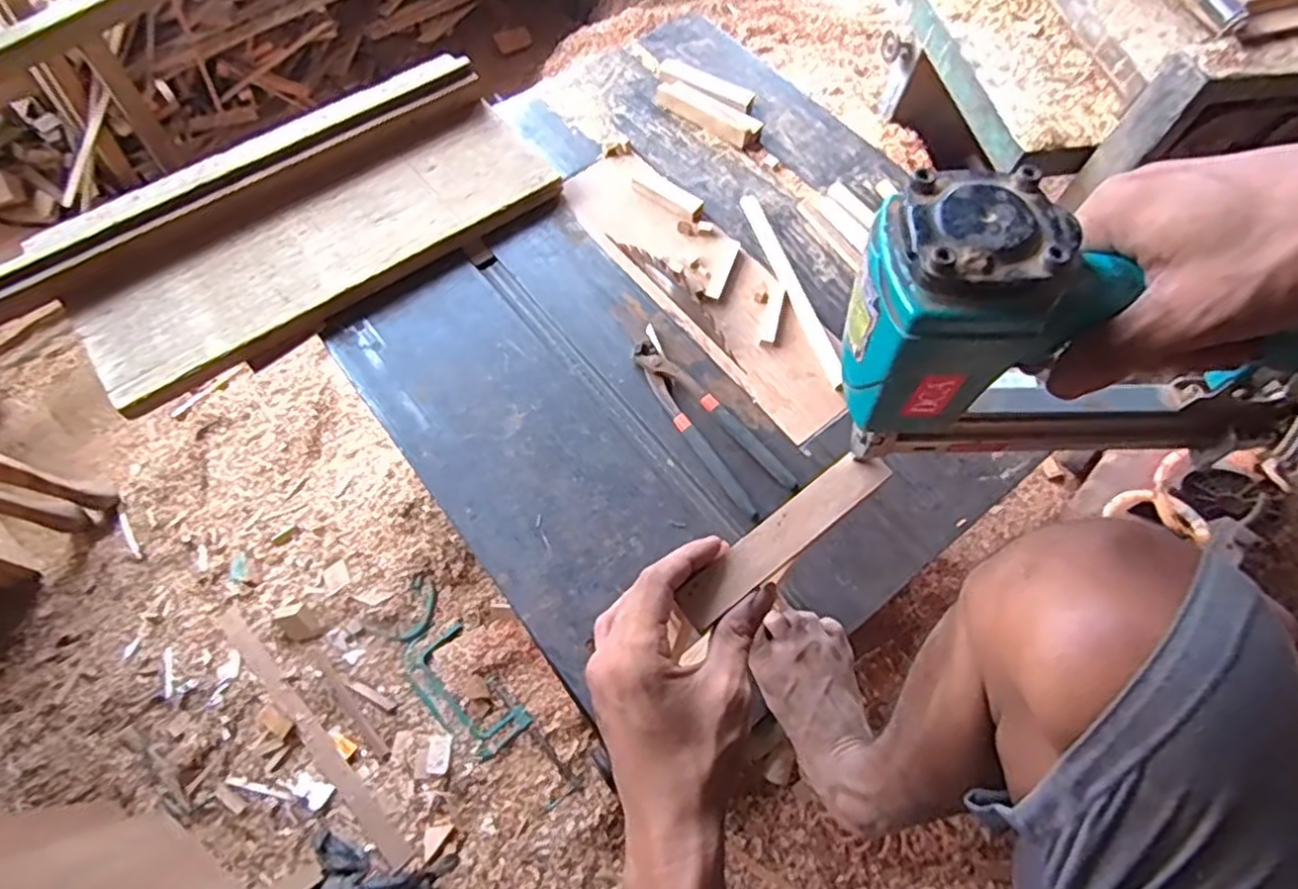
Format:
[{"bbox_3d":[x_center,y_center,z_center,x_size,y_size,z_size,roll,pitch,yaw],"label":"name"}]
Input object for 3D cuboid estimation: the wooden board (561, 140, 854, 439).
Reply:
[{"bbox_3d":[0.065,-0.191,0.826,0.127,0.014,0.436,-34,71,-18],"label":"wooden board"}]

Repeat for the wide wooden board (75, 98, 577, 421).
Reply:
[{"bbox_3d":[-0.365,-0.236,0.818,0.522,0.018,0.179,-34,71,-18],"label":"wide wooden board"}]

